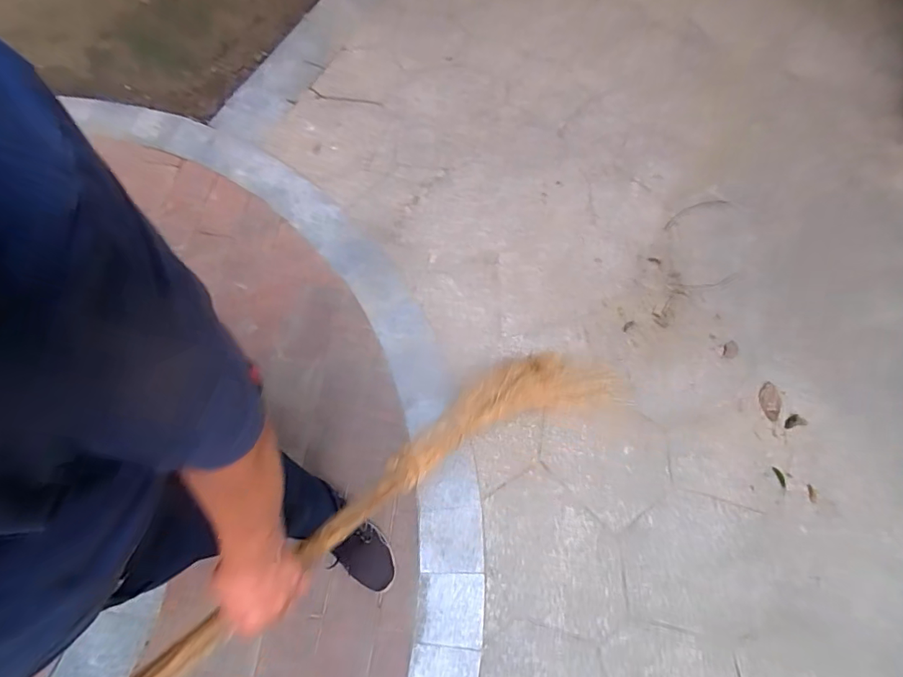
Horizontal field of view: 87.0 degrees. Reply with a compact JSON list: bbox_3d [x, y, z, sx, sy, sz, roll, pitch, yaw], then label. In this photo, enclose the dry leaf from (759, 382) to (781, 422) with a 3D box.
[{"bbox_3d":[0.871,0.172,1.299,0.063,0.011,0.099,11,66,1],"label":"dry leaf"}]

